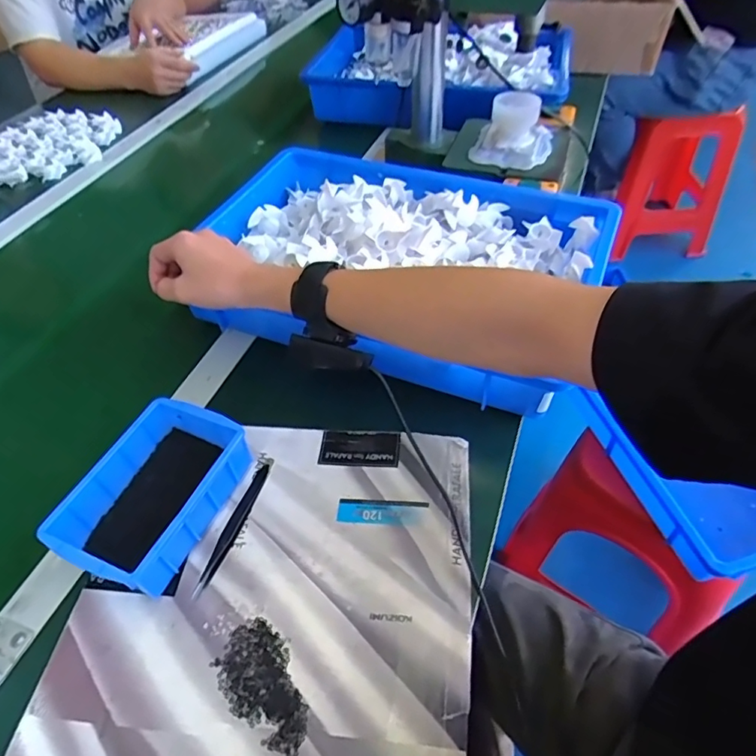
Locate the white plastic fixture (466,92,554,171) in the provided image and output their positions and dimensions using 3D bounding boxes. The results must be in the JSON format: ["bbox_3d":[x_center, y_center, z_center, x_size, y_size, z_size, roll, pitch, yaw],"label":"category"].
[{"bbox_3d":[0.182,-0.337,0.701,0.102,0.062,0.109,12,51,14],"label":"white plastic fixture"}]

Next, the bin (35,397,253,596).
[{"bbox_3d":[-0.183,0.095,0.431,0.098,0.055,0.143,16,52,17],"label":"bin"}]

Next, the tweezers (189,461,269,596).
[{"bbox_3d":[-0.119,0.120,0.432,0.013,0.005,0.118,11,51,13],"label":"tweezers"}]

